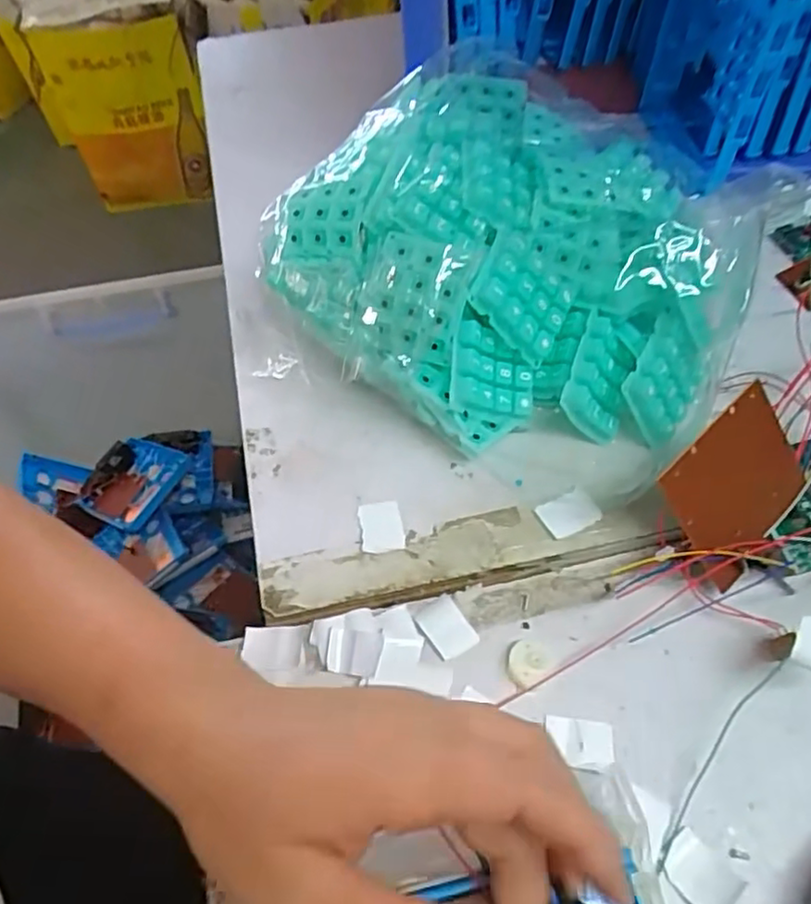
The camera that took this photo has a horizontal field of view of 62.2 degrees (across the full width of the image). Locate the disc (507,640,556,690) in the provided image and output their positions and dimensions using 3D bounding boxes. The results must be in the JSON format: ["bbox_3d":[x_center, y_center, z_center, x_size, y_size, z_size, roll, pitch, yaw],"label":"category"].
[{"bbox_3d":[0.058,0.098,0.313,0.023,0.005,0.021,-1,56,2],"label":"disc"}]

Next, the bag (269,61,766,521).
[{"bbox_3d":[0.068,-0.113,0.382,0.240,0.092,0.225,28,62,20],"label":"bag"}]

